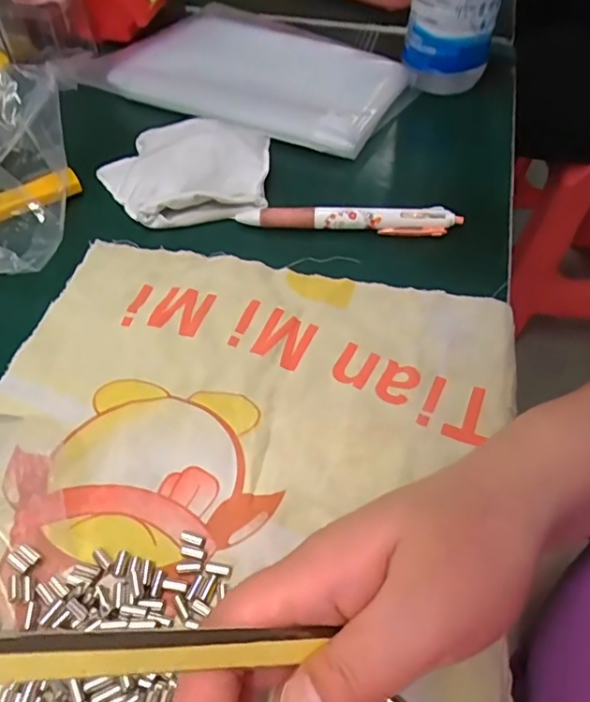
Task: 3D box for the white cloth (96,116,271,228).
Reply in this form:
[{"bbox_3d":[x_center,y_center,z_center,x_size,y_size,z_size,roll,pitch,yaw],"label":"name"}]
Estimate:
[{"bbox_3d":[-0.077,-0.127,0.381,0.114,0.024,0.091,1,52,-1],"label":"white cloth"}]

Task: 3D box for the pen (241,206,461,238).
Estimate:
[{"bbox_3d":[0.034,-0.085,0.351,0.137,0.017,0.012,5,53,3],"label":"pen"}]

